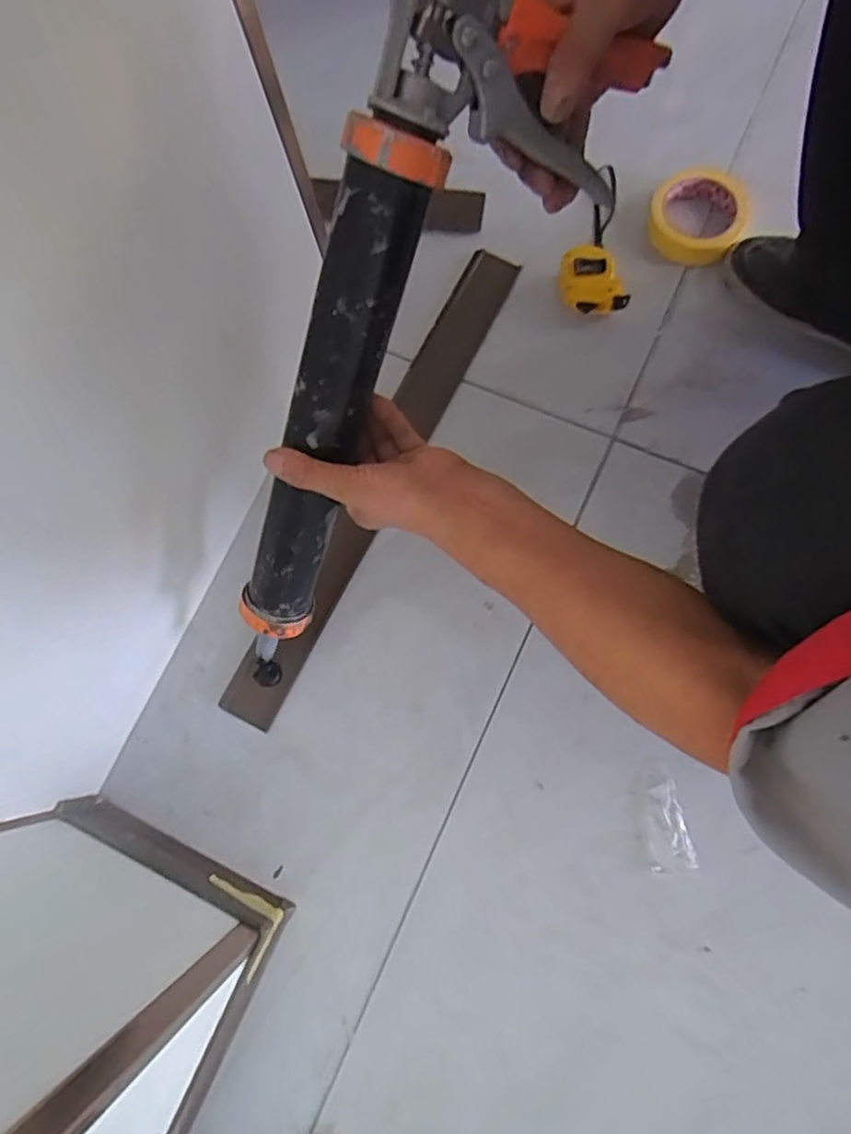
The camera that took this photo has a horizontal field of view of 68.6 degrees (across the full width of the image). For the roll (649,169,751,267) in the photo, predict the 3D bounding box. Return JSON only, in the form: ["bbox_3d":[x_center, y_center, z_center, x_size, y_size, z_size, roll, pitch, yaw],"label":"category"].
[{"bbox_3d":[0.302,-0.394,0.692,0.096,0.040,0.101,0,78,1],"label":"roll"}]

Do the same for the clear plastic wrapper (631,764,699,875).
[{"bbox_3d":[0.214,0.229,0.566,0.039,0.007,0.089,-13,77,3],"label":"clear plastic wrapper"}]

